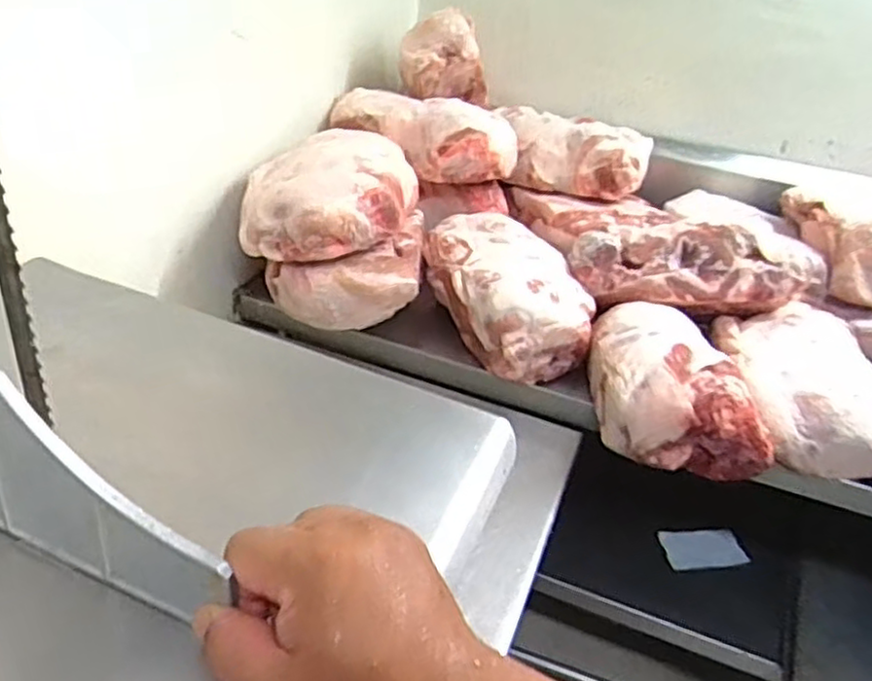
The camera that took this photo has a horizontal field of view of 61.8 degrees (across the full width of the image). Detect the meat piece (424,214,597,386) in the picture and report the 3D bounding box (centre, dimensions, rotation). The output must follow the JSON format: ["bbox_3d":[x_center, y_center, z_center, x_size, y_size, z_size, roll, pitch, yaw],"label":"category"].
[{"bbox_3d":[0.106,-0.078,1.164,0.202,0.133,0.317,-10,35,-25],"label":"meat piece"}]

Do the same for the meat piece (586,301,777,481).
[{"bbox_3d":[0.326,0.050,1.005,0.208,0.128,0.282,9,31,2],"label":"meat piece"}]

